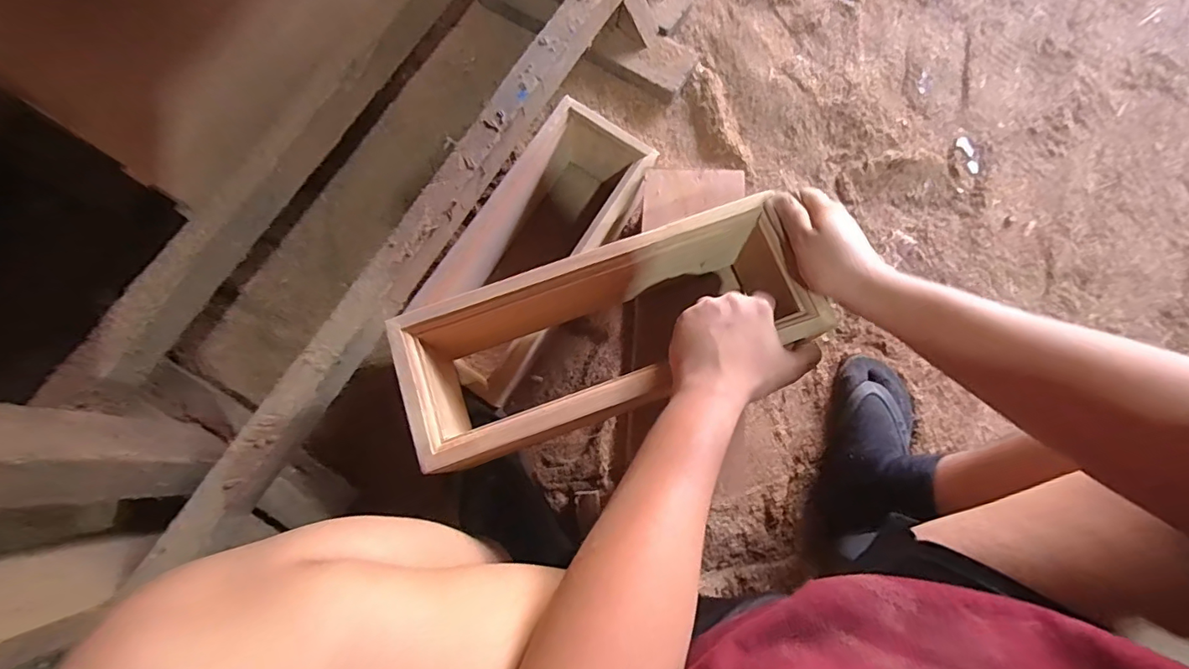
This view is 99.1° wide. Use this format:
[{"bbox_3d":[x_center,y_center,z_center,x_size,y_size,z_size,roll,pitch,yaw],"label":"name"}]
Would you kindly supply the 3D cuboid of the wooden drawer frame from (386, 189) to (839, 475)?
[{"bbox_3d":[0.012,-0.002,0.513,0.384,0.109,0.154,-20,80,-2],"label":"wooden drawer frame"}]

